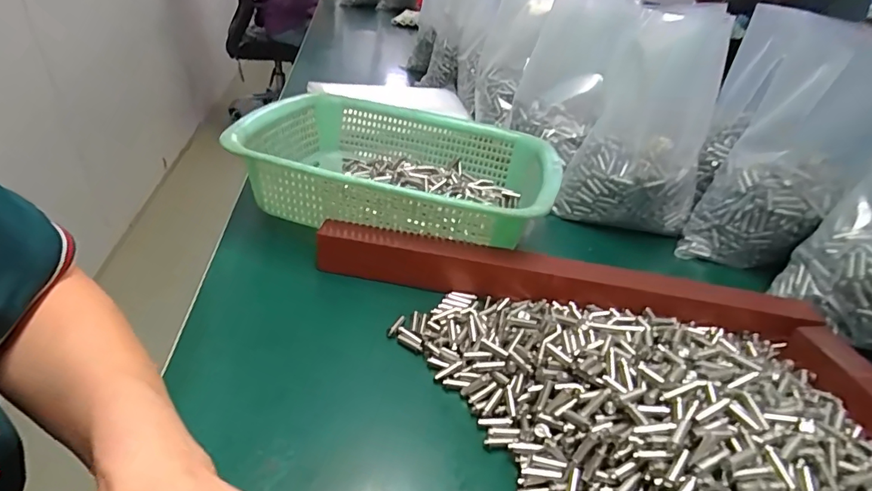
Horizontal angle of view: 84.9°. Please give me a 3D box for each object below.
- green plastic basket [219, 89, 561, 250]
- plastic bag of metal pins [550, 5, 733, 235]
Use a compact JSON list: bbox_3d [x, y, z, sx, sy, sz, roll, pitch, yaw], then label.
[{"bbox_3d":[-0.030,-0.084,0.481,0.286,0.071,0.217,12,34,9],"label":"green plastic basket"},{"bbox_3d":[0.217,-0.121,0.490,0.125,0.198,0.103,29,40,31],"label":"plastic bag of metal pins"}]

